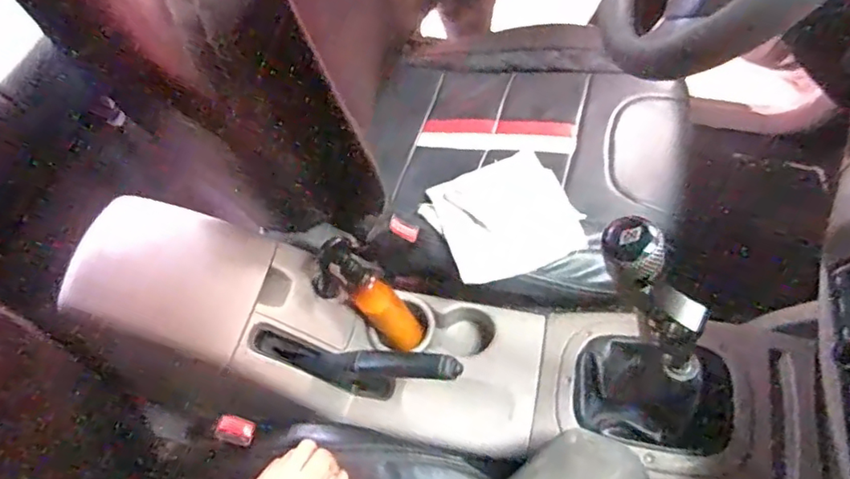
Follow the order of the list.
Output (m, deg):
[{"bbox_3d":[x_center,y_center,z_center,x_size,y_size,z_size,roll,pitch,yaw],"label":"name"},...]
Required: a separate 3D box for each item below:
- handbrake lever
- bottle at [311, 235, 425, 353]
[{"bbox_3d":[-0.066,0.144,0.660,0.229,0.060,0.031,-8,57,33],"label":"handbrake lever"},{"bbox_3d":[-0.078,0.079,0.754,0.062,0.189,0.051,-52,27,-21],"label":"bottle"}]

